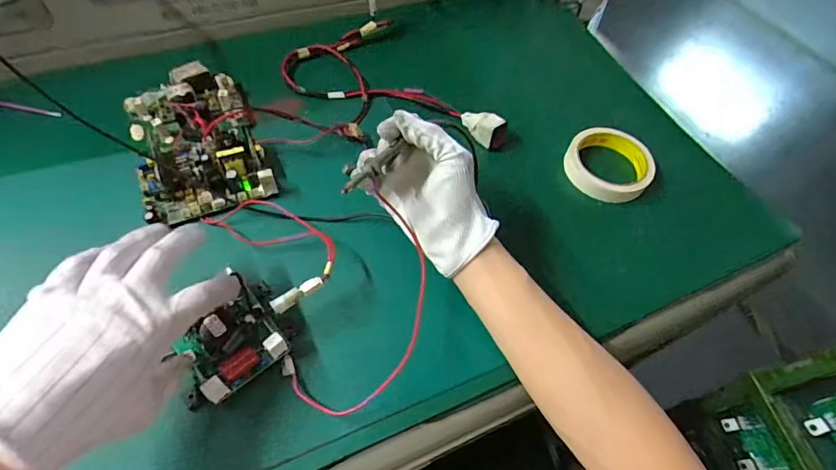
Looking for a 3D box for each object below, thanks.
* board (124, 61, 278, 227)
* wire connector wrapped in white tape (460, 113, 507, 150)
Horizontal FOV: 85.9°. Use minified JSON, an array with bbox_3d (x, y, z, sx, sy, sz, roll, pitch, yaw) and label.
[{"bbox_3d":[-0.232,-0.103,0.470,0.124,0.036,0.195,-17,61,-15],"label":"board"},{"bbox_3d":[0.074,-0.128,0.513,0.024,0.028,0.059,-35,67,-24],"label":"wire connector wrapped in white tape"}]

